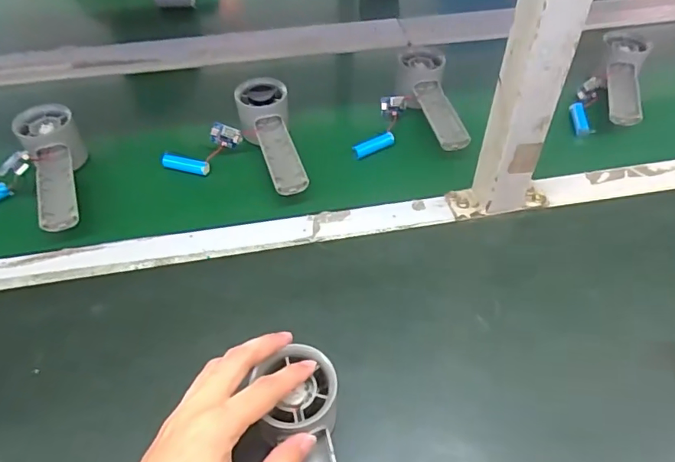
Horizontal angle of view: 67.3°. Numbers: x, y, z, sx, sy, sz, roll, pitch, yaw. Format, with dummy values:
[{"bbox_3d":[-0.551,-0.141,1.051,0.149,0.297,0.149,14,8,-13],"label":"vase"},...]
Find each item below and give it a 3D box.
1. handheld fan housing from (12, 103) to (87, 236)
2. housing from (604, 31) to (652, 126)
[{"bbox_3d":[-0.293,-0.069,0.532,0.059,0.050,0.157,-23,52,-17],"label":"handheld fan housing"},{"bbox_3d":[0.358,-0.192,0.635,0.056,0.043,0.160,14,51,13],"label":"housing"}]

